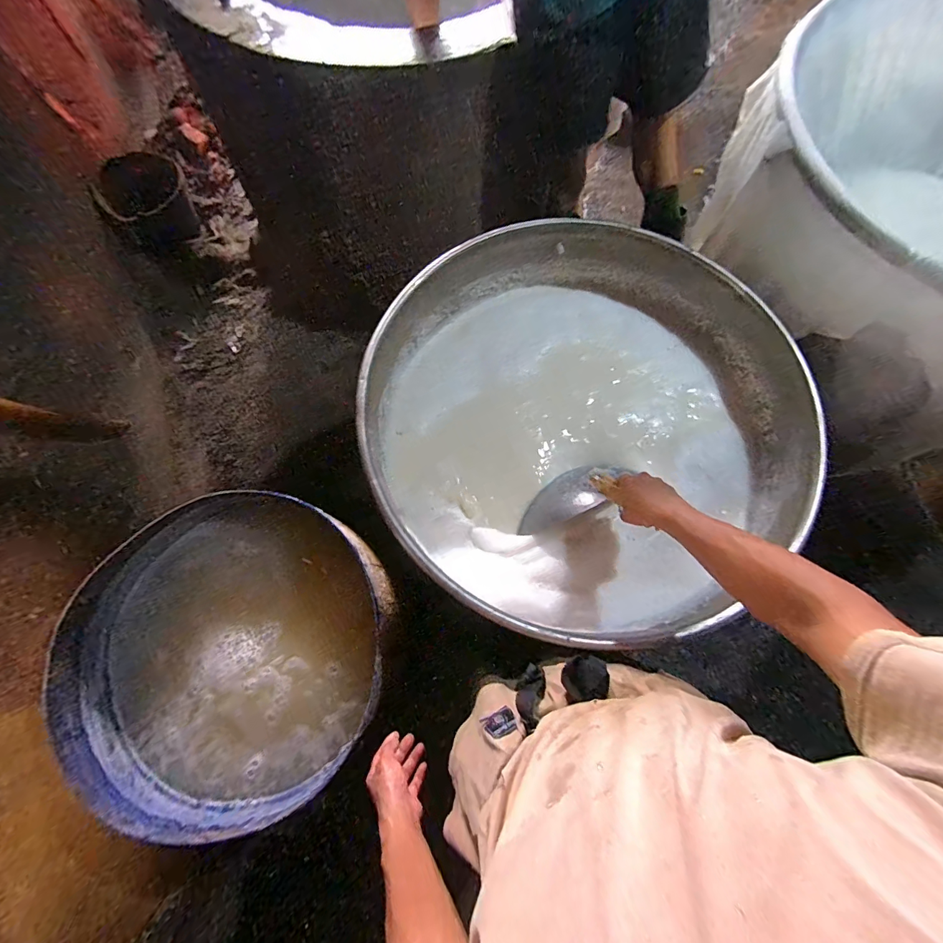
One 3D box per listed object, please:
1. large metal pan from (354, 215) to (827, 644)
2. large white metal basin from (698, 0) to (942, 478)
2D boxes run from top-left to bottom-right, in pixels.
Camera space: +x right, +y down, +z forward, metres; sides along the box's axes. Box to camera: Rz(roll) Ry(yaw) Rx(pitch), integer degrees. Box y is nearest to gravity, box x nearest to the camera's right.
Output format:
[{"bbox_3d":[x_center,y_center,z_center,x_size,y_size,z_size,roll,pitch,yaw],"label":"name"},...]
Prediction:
[{"bbox_3d":[0.201,-0.102,0.770,0.762,0.196,0.746,0,73,1],"label":"large metal pan"},{"bbox_3d":[1.021,-0.545,0.901,0.833,0.455,0.859,-25,74,-7],"label":"large white metal basin"}]

